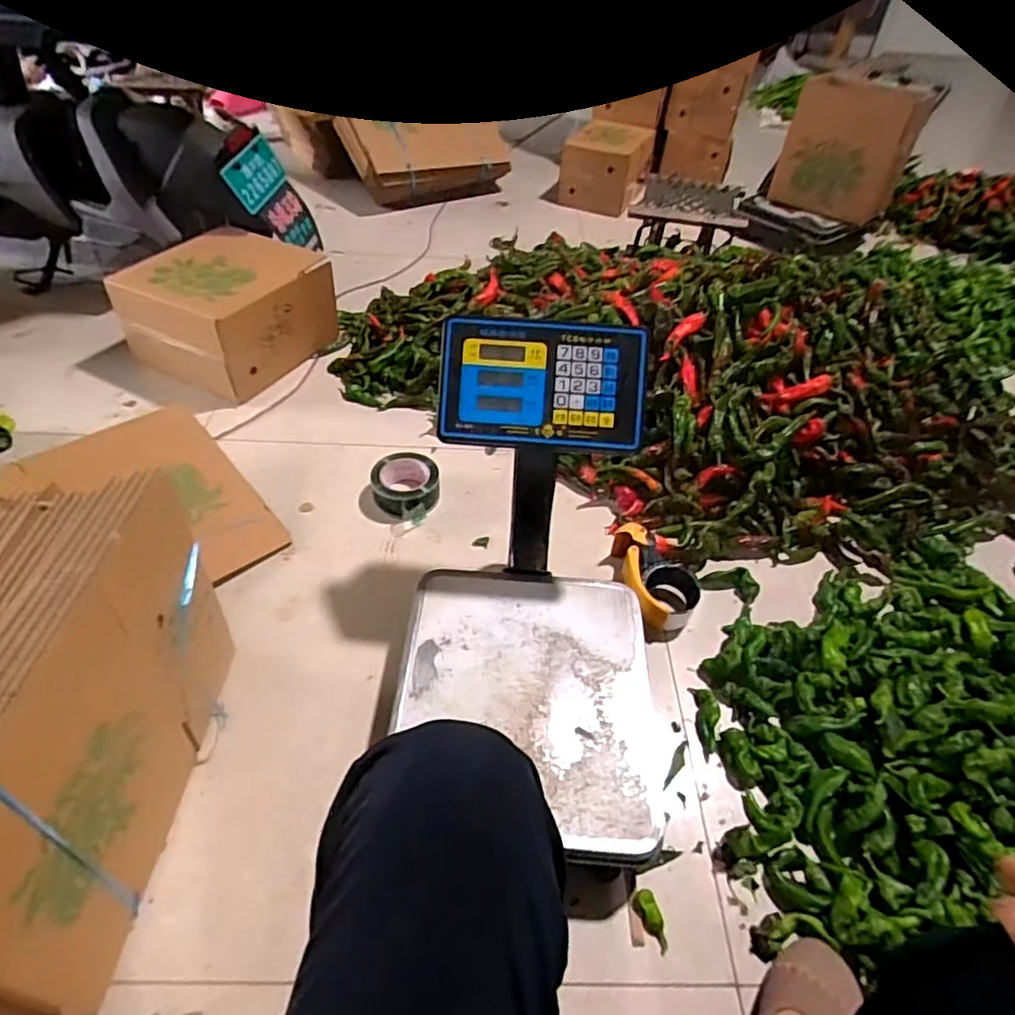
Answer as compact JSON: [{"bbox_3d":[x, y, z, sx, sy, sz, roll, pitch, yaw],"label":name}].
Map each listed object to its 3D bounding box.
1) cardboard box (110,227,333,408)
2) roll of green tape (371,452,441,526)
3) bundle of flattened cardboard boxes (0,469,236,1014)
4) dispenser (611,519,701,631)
[{"bbox_3d":[-0.581,-0.421,1.301,0.322,0.186,0.331,24,49,18],"label":"cardboard box"},{"bbox_3d":[-0.167,-0.038,1.066,0.115,0.062,0.109,32,52,24],"label":"roll of green tape"},{"bbox_3d":[-0.450,0.229,0.582,0.181,0.348,0.425,4,46,-1],"label":"bundle of flattened cardboard boxes"},{"bbox_3d":[0.230,0.111,0.964,0.110,0.075,0.175,0,46,-4],"label":"dispenser"}]

